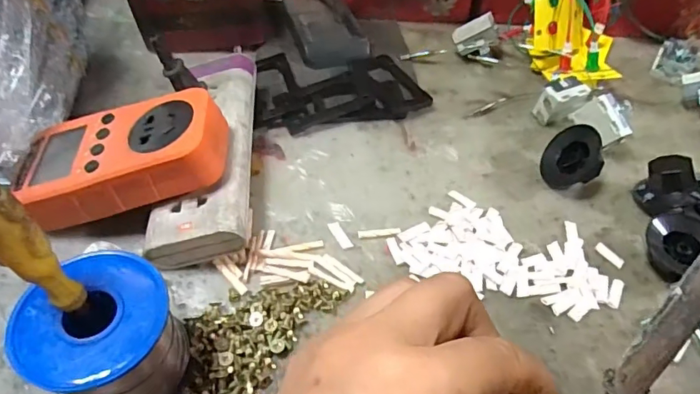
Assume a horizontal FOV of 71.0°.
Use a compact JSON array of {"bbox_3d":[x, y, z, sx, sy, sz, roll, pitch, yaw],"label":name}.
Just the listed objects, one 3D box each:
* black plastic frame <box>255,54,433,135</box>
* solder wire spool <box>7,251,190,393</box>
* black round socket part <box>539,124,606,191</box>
[{"bbox_3d":[-0.012,-0.095,0.418,0.139,0.017,0.083,-11,52,-13],"label":"black plastic frame"},{"bbox_3d":[-0.116,0.071,0.238,0.061,0.065,0.059,2,51,-3],"label":"solder wire spool"},{"bbox_3d":[0.166,-0.030,0.366,0.018,0.048,0.042,14,41,-39],"label":"black round socket part"}]

